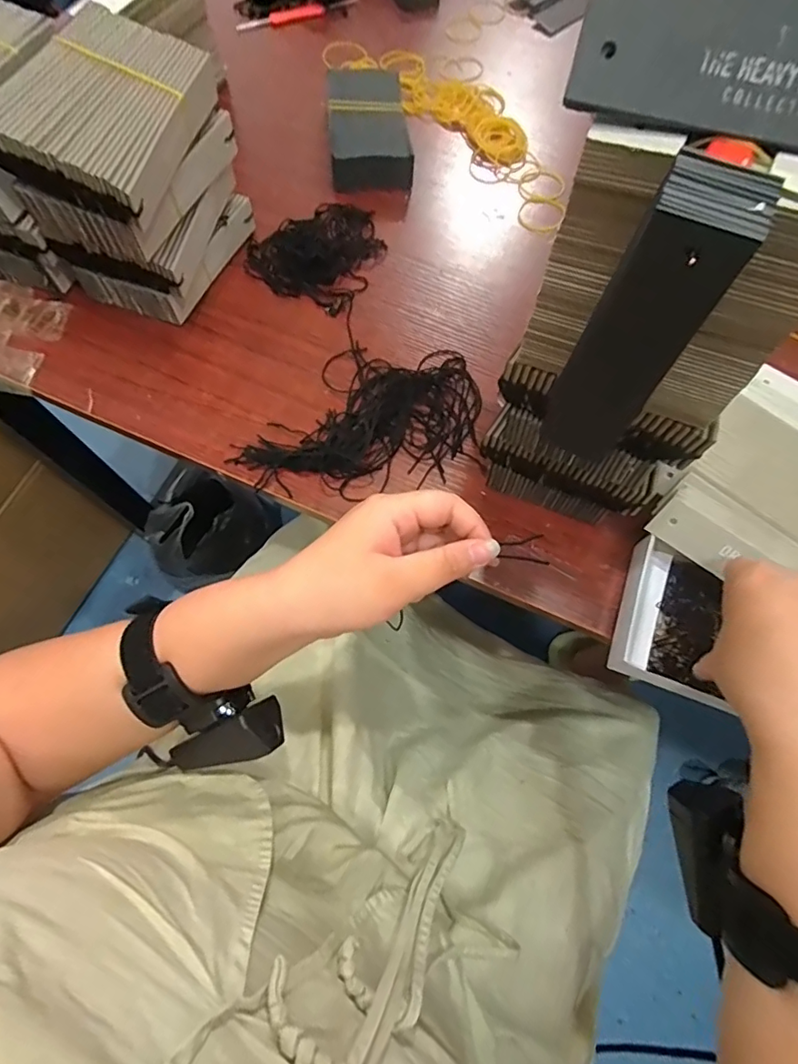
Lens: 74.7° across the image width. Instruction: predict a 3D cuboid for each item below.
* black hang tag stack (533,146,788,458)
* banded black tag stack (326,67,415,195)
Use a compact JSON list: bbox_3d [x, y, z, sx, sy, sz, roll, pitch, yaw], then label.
[{"bbox_3d":[0.098,-0.079,0.216,0.037,0.136,0.033,35,72,11],"label":"black hang tag stack"},{"bbox_3d":[-0.029,-0.400,0.520,0.075,0.038,0.143,-4,69,-3],"label":"banded black tag stack"}]

